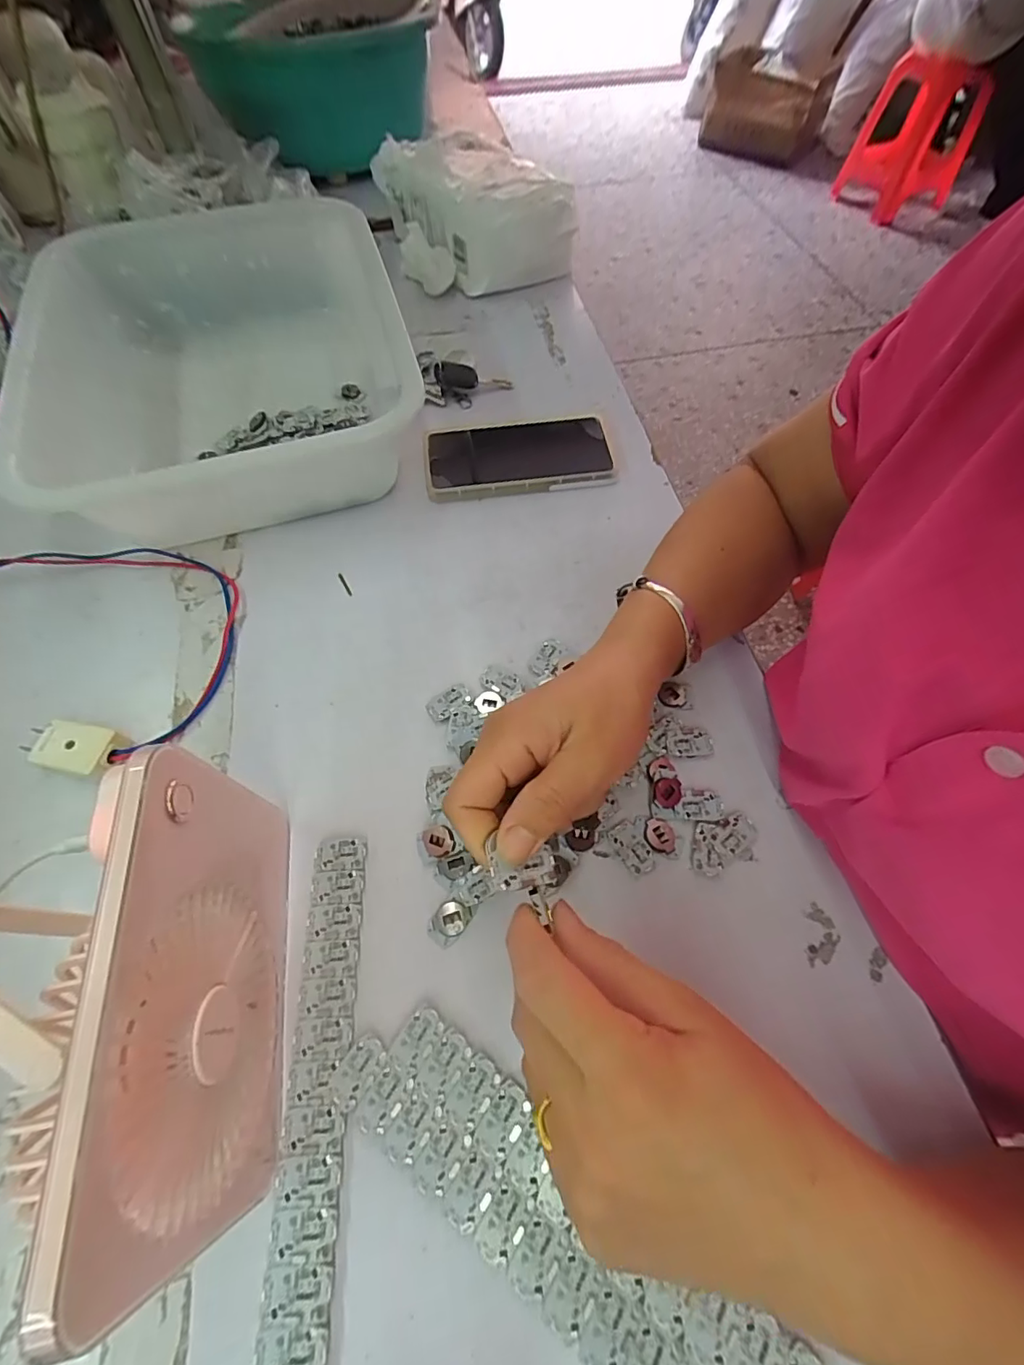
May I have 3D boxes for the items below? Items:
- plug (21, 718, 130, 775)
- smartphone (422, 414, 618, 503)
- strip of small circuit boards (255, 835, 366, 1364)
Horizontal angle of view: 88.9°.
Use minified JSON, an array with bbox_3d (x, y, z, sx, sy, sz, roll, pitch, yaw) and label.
[{"bbox_3d":[-0.287,0.042,0.343,0.068,0.019,0.033,11,62,7],"label":"plug"},{"bbox_3d":[0.005,-0.202,0.467,0.162,0.016,0.086,-6,61,-2],"label":"smartphone"},{"bbox_3d":[-0.096,0.204,0.253,0.029,0.004,0.249,-4,61,0],"label":"strip of small circuit boards"}]

